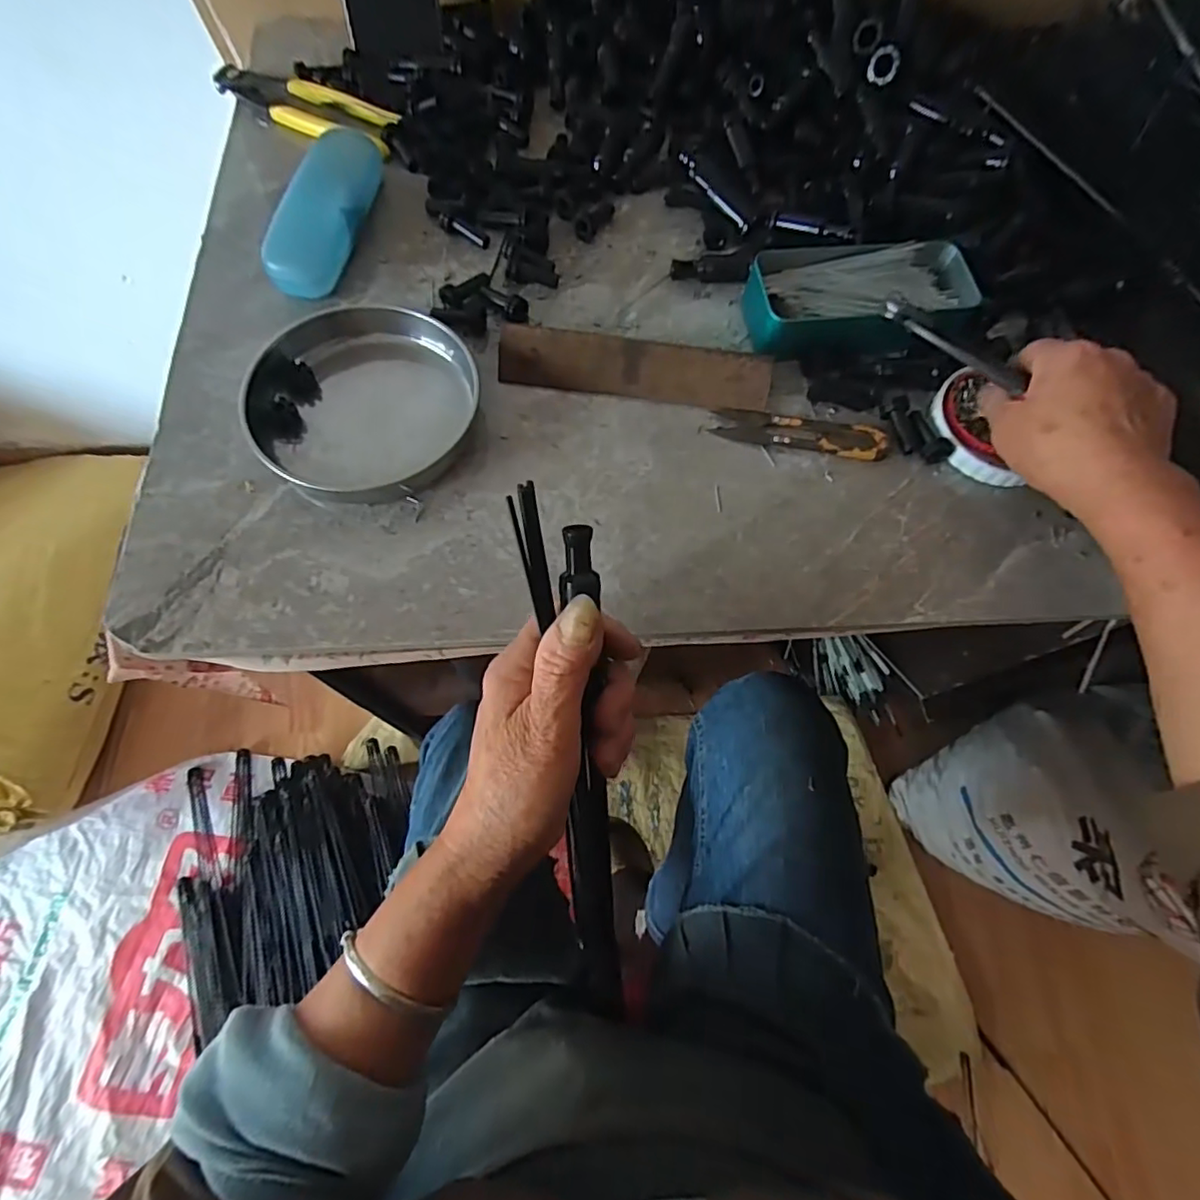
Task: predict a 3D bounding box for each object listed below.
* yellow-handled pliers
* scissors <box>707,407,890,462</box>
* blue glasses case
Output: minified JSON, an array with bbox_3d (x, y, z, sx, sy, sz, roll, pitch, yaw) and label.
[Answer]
[{"bbox_3d":[-0.238,-0.412,0.506,0.177,0.023,0.053,29,70,8],"label":"yellow-handled pliers"},{"bbox_3d":[0.132,-0.111,0.401,0.111,0.004,0.026,9,68,1],"label":"scissors"},{"bbox_3d":[-0.197,-0.283,0.435,0.043,0.035,0.147,10,68,1],"label":"blue glasses case"}]

